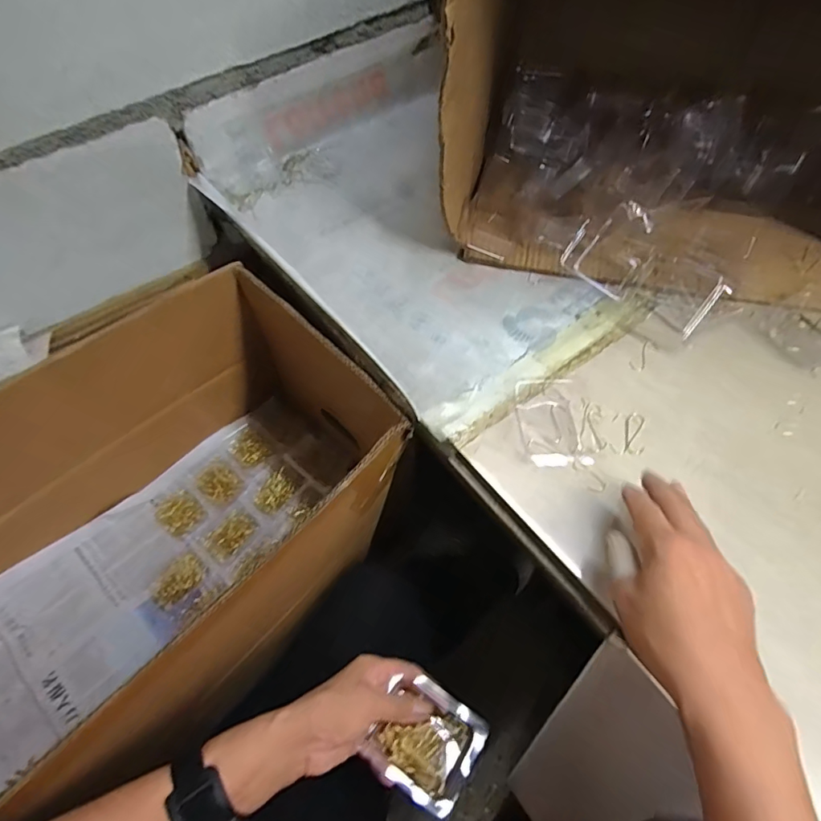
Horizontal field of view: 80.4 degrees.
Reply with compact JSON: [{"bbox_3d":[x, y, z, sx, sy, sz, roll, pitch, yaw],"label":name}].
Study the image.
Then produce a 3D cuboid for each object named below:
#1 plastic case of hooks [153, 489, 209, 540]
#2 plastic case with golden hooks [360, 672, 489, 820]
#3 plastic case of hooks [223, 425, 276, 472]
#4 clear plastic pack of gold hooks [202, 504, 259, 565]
[{"bbox_3d":[-0.323,0.145,0.683,0.065,0.011,0.054,33,66,20],"label":"plastic case of hooks"},{"bbox_3d":[0.014,0.276,0.406,0.081,0.026,0.078,29,64,19],"label":"plastic case with golden hooks"},{"bbox_3d":[-0.244,0.058,0.737,0.073,0.008,0.051,35,66,21],"label":"plastic case of hooks"},{"bbox_3d":[-0.248,0.168,0.666,0.055,0.009,0.068,34,66,21],"label":"clear plastic pack of gold hooks"}]

